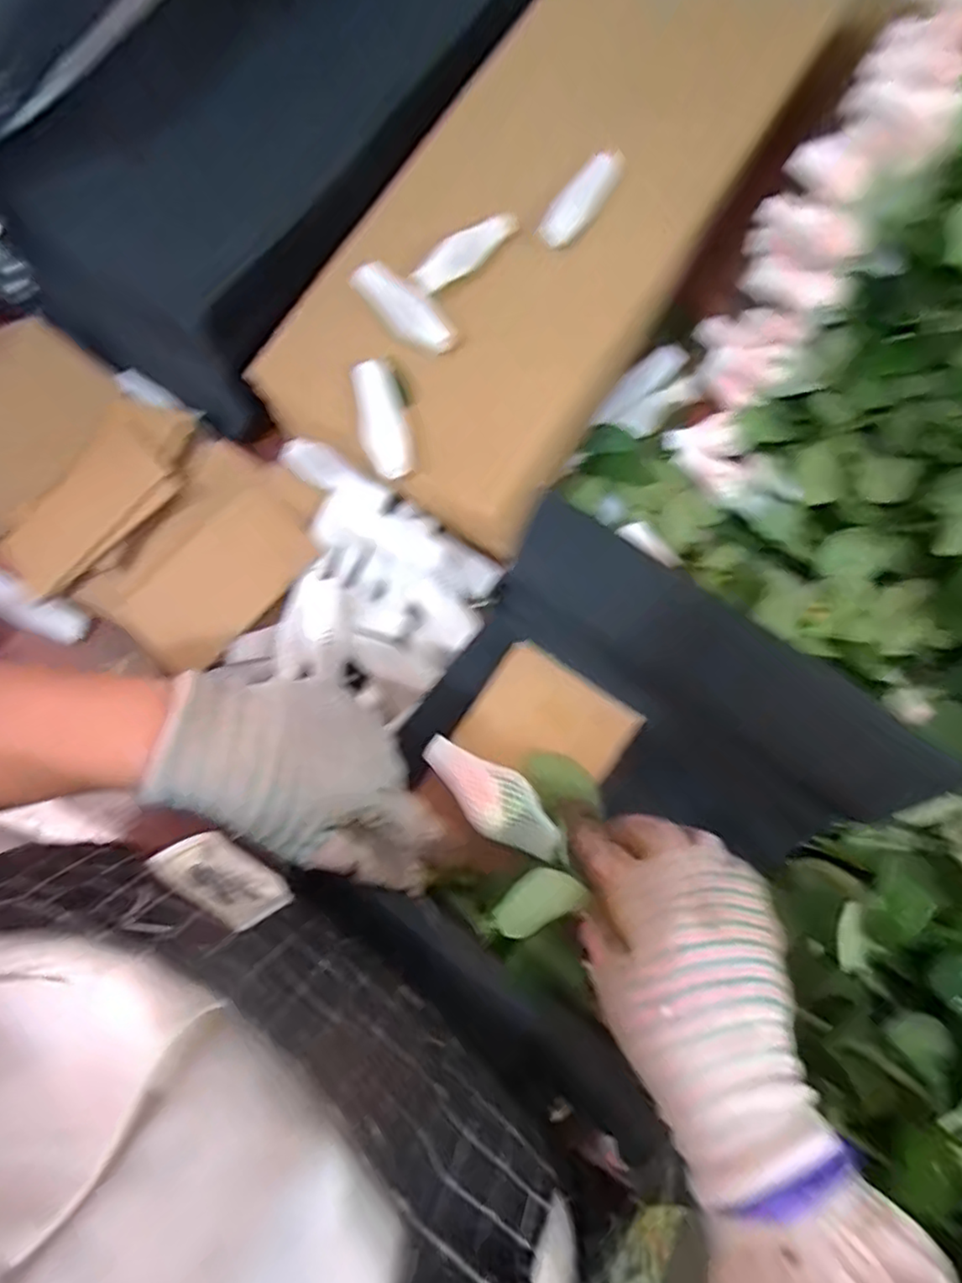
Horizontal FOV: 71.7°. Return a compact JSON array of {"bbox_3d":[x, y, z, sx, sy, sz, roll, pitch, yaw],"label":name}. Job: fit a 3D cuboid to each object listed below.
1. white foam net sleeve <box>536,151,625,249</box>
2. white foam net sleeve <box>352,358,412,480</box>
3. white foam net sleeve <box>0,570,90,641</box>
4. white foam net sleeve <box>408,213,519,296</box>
[{"bbox_3d":[0.076,-0.330,0.498,0.031,0.012,0.095,33,81,6],"label":"white foam net sleeve"},{"bbox_3d":[-0.070,-0.154,0.468,0.032,0.020,0.081,-13,93,-2],"label":"white foam net sleeve"},{"bbox_3d":[-0.350,-0.025,0.519,0.095,0.033,0.032,23,80,5],"label":"white foam net sleeve"},{"bbox_3d":[-0.010,-0.286,0.484,0.095,0.014,0.023,-39,81,-6],"label":"white foam net sleeve"}]

